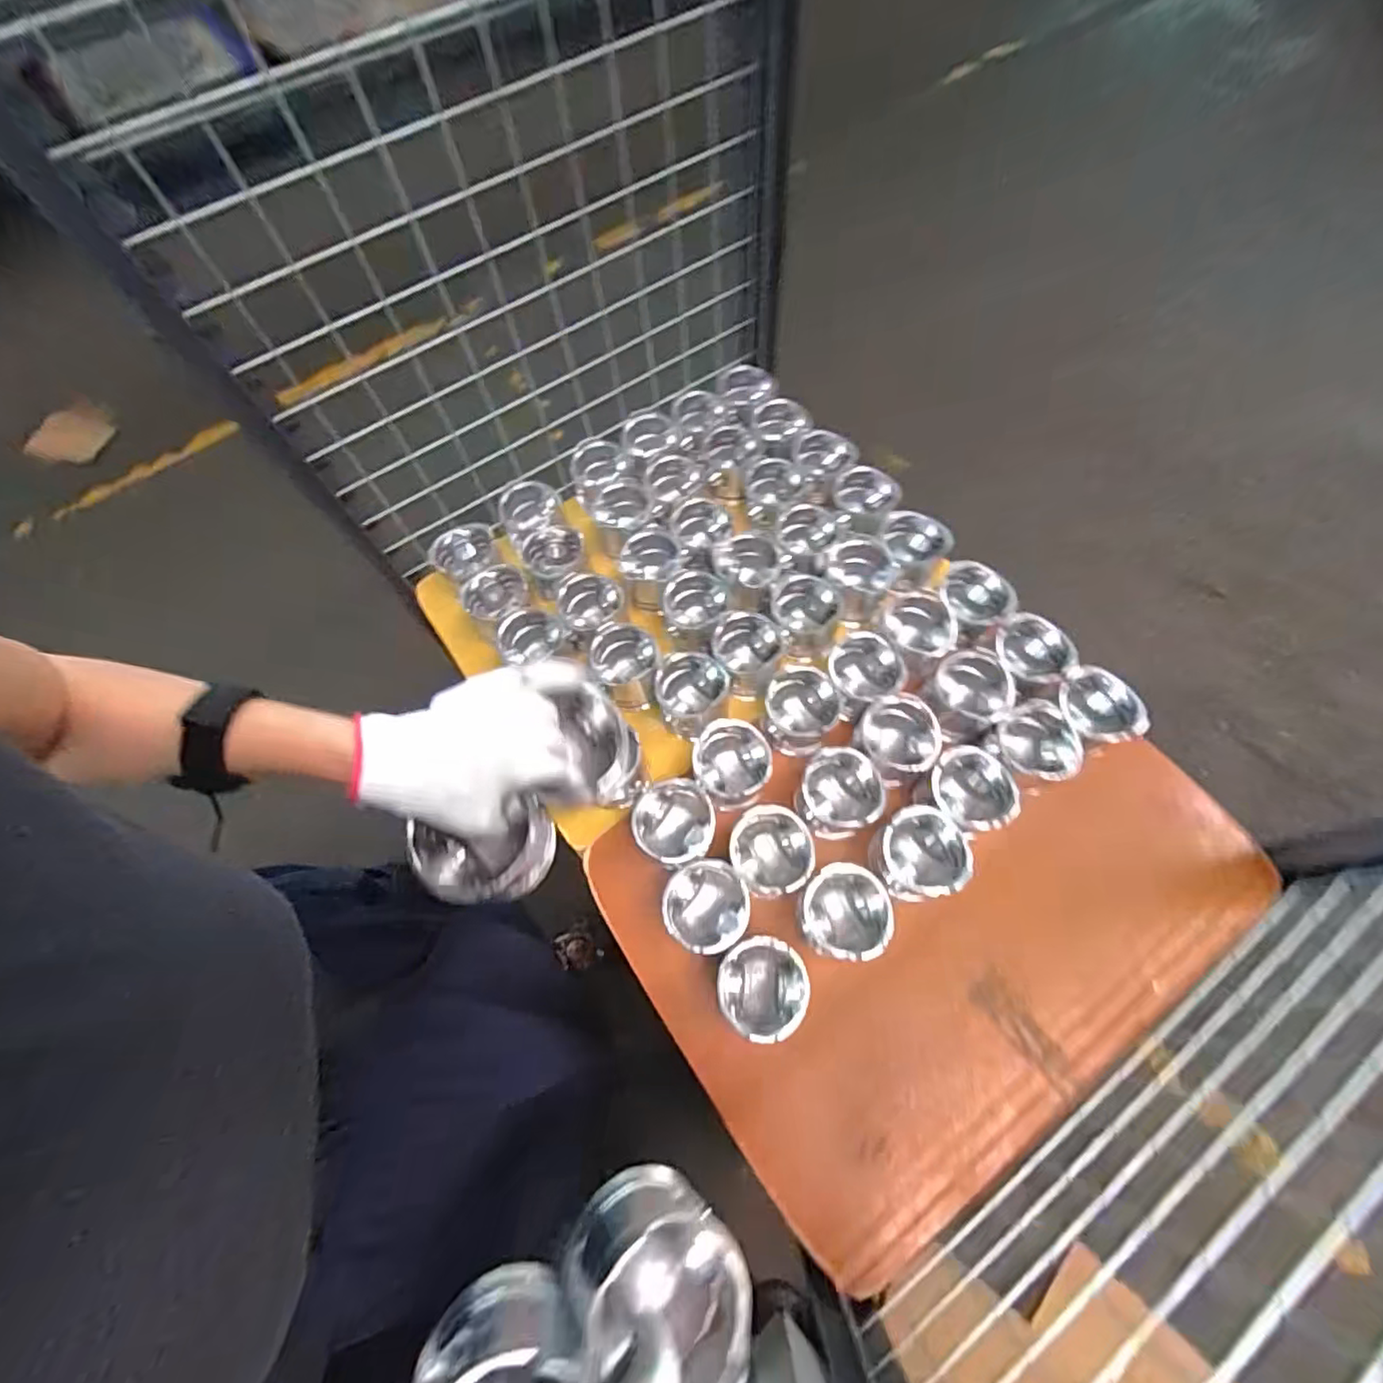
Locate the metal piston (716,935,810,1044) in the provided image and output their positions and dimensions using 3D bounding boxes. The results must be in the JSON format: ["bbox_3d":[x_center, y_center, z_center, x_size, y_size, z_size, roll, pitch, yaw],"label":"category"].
[{"bbox_3d":[0.074,0.313,0.645,0.092,0.093,0.093,-2,65,3],"label":"metal piston"}]

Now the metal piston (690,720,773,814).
[{"bbox_3d":[0.048,0.090,0.726,0.091,0.082,0.093,10,66,8],"label":"metal piston"}]

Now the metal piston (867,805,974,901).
[{"bbox_3d":[0.253,0.186,0.684,0.090,0.082,0.092,-1,65,3],"label":"metal piston"}]

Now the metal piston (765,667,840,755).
[{"bbox_3d":[0.136,0.024,0.759,0.089,0.066,0.098,24,69,14],"label":"metal piston"}]

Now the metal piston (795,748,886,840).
[{"bbox_3d":[0.172,0.118,0.708,0.088,0.086,0.088,-1,65,3],"label":"metal piston"}]

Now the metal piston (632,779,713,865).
[{"bbox_3d":[-0.018,0.154,0.696,0.090,0.060,0.084,-27,66,-8],"label":"metal piston"}]

